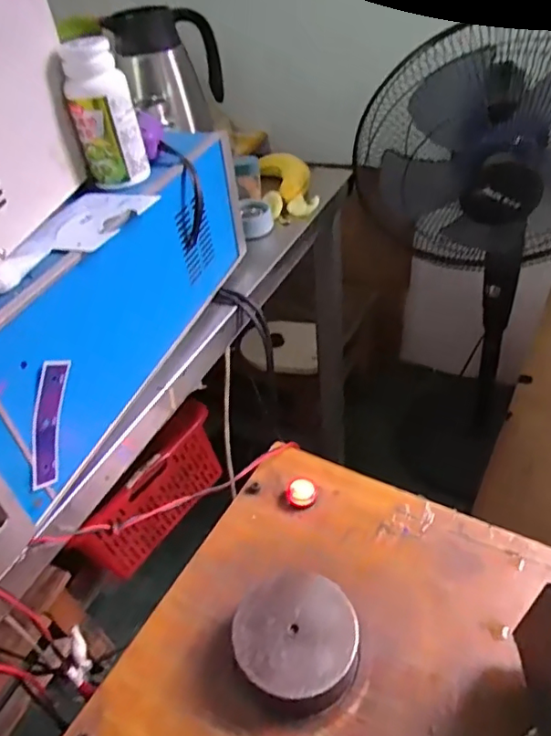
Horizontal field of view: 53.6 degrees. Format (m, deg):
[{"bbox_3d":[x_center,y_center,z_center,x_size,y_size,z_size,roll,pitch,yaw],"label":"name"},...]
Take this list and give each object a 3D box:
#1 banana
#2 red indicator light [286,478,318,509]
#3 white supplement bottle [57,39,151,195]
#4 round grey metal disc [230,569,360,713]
[{"bbox_3d":[0.017,-0.263,0.785,0.074,0.040,0.146,-8,40,-1],"label":"banana"},{"bbox_3d":[0.027,0.120,0.534,0.029,0.013,0.034,6,42,15],"label":"red indicator light"},{"bbox_3d":[-0.142,-0.208,0.454,0.052,0.101,0.044,-14,41,-9],"label":"white supplement bottle"},{"bbox_3d":[0.016,0.206,0.413,0.087,0.044,0.089,-4,40,3],"label":"round grey metal disc"}]

